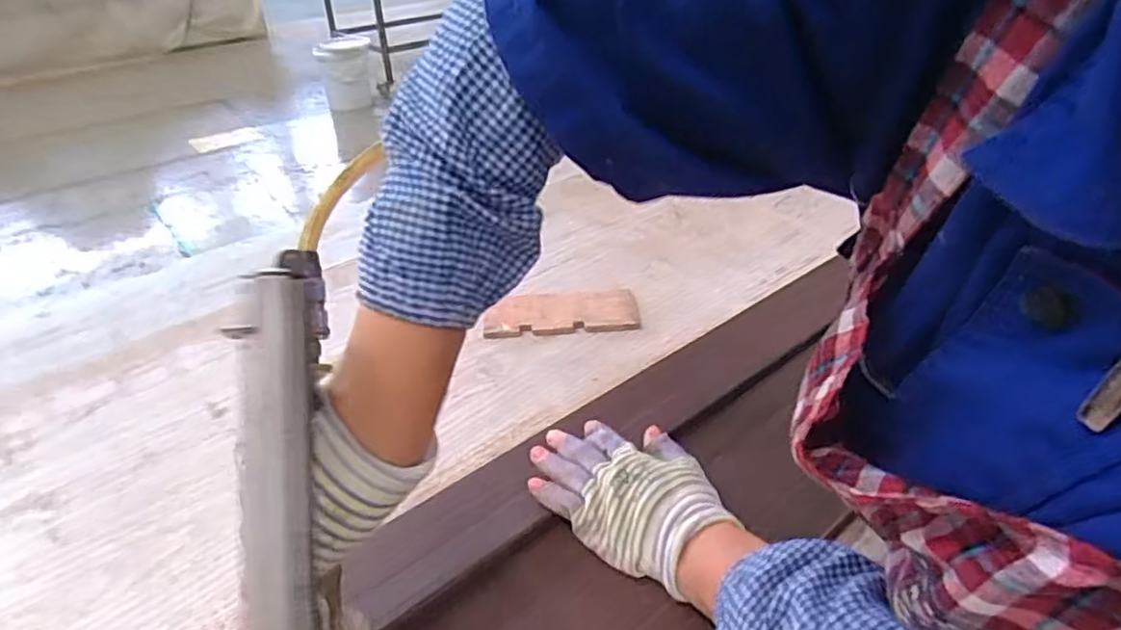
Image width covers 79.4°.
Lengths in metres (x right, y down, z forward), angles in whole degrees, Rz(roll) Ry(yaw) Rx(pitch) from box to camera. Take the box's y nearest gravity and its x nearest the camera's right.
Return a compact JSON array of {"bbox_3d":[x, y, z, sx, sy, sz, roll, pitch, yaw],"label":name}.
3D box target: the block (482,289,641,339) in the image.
[{"bbox_3d":[0.001,-0.002,0.782,0.171,0.013,0.083,-2,34,-1],"label":"block"}]

